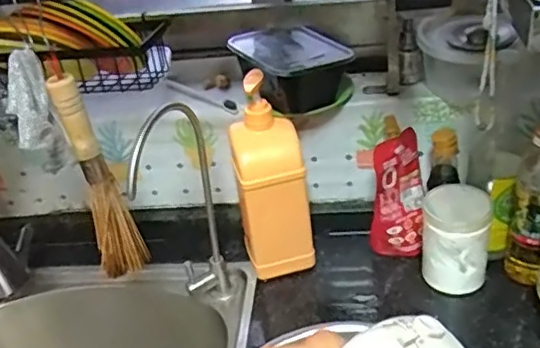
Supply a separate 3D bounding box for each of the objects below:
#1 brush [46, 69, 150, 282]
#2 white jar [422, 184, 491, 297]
[{"bbox_3d":[-0.192,0.009,0.650,0.050,0.246,0.034,-23,36,-21],"label":"brush"},{"bbox_3d":[0.244,0.083,0.764,0.079,0.110,0.094,4,35,17],"label":"white jar"}]

